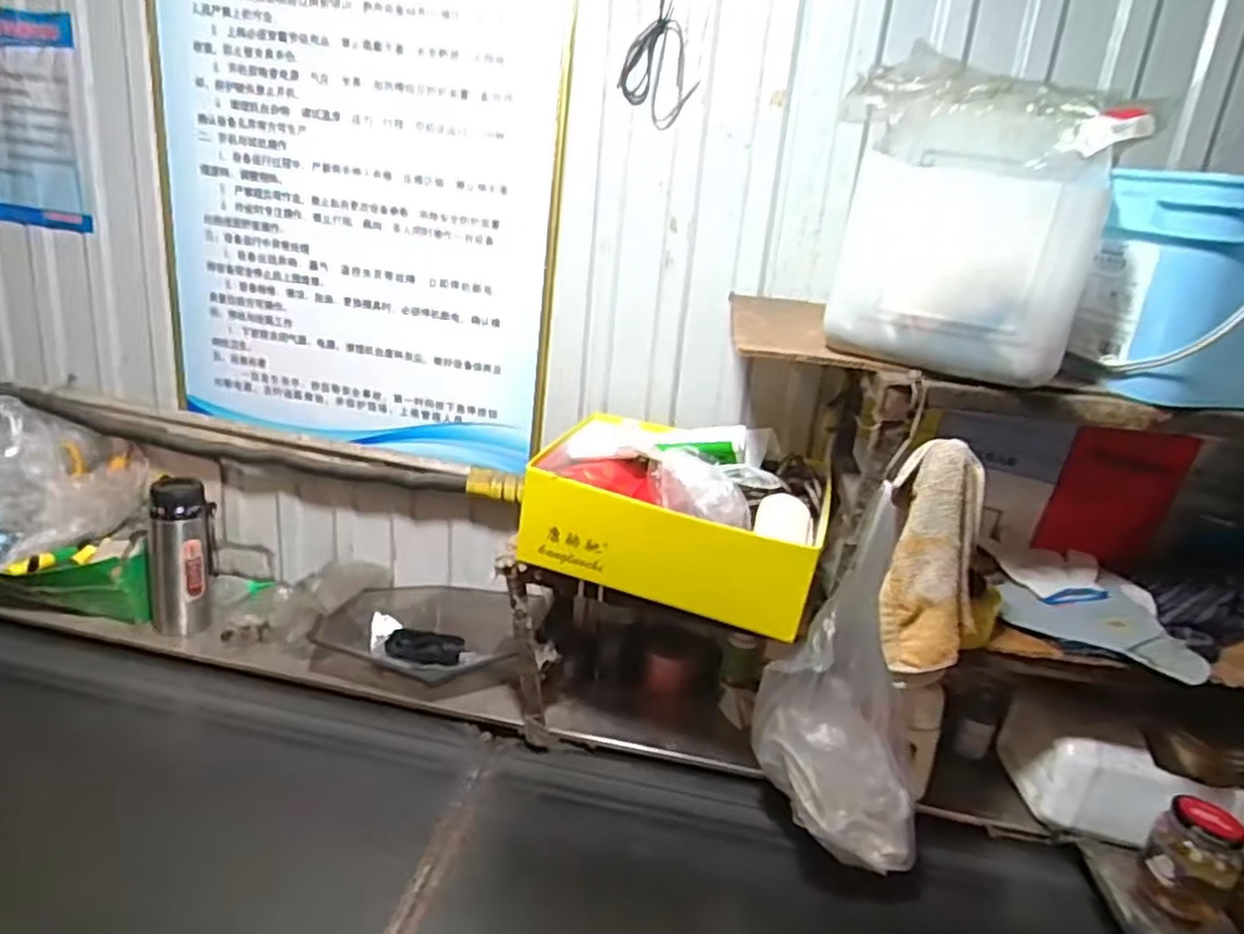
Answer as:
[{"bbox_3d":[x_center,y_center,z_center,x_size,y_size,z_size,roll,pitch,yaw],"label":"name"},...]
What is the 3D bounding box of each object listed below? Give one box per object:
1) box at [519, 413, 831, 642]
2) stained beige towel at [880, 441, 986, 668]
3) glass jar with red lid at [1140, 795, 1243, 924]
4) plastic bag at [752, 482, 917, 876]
[{"bbox_3d":[0.071,0.050,0.928,0.343,0.144,0.248,13,20,16],"label":"box"},{"bbox_3d":[0.306,0.090,0.740,0.101,0.208,0.064,17,21,26],"label":"stained beige towel"},{"bbox_3d":[0.657,0.455,0.864,0.071,0.124,0.084,-9,25,-39],"label":"glass jar with red lid"},{"bbox_3d":[0.249,0.239,0.803,0.196,0.354,0.123,15,20,22],"label":"plastic bag"}]

